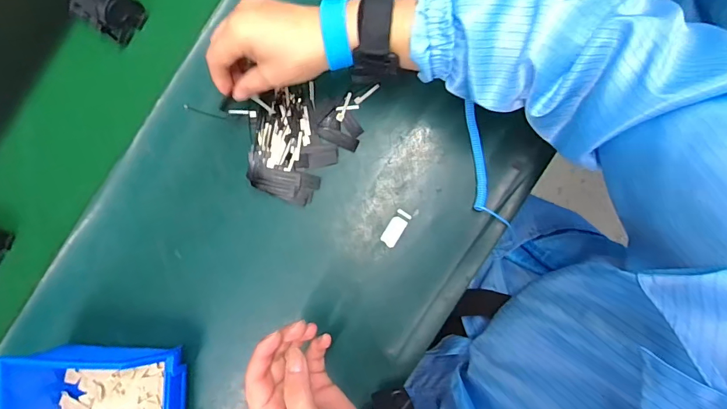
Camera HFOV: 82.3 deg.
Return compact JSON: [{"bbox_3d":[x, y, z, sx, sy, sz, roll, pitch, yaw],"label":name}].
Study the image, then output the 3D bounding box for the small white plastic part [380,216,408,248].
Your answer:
[{"bbox_3d":[0.030,0.026,0.405,0.015,0.004,0.030,31,90,5],"label":"small white plastic part"}]

